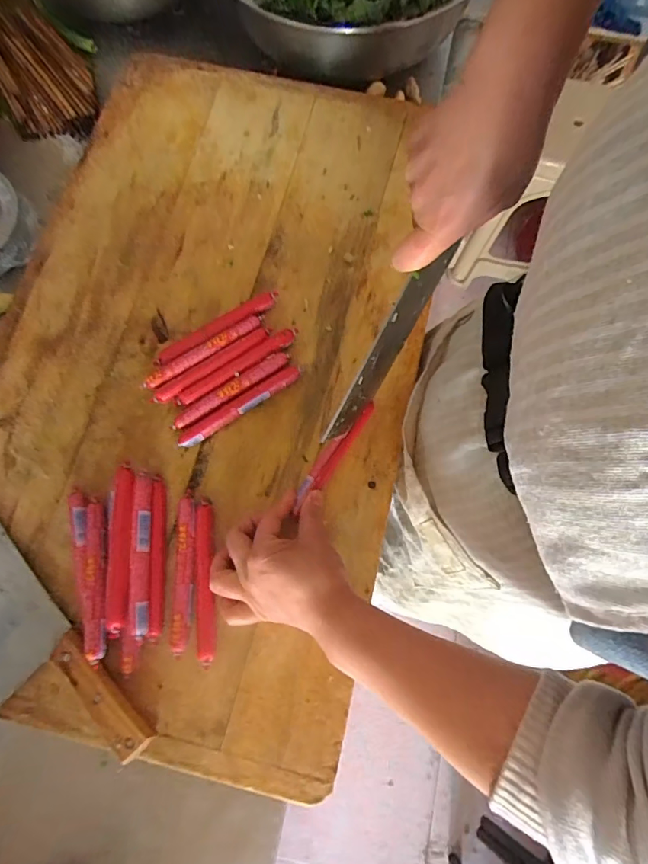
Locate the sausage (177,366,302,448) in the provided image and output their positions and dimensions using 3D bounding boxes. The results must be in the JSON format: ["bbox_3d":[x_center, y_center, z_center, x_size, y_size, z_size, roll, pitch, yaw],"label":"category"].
[{"bbox_3d":[-0.083,-0.025,0.463,0.139,0.016,0.016,-34,77,-10],"label":"sausage"}]

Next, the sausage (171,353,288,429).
[{"bbox_3d":[-0.093,-0.040,0.466,0.131,0.016,0.016,-33,77,-10],"label":"sausage"}]

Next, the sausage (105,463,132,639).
[{"bbox_3d":[-0.181,0.101,0.417,0.020,0.022,0.142,-4,74,-2],"label":"sausage"}]

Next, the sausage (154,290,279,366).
[{"bbox_3d":[-0.111,-0.108,0.487,0.143,0.018,0.020,-32,77,-9],"label":"sausage"}]

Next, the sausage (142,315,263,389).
[{"bbox_3d":[-0.123,-0.082,0.478,0.135,0.022,0.019,-32,77,-9],"label":"sausage"}]

